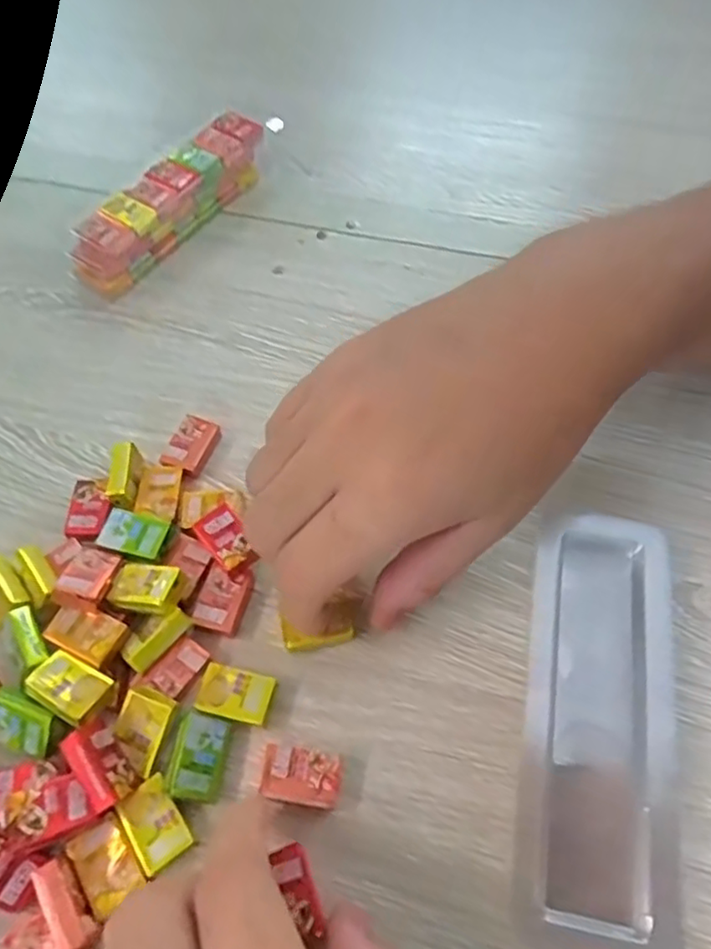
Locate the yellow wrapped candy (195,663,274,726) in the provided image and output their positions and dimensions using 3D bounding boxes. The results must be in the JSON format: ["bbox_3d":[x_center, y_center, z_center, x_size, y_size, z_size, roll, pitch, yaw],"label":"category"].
[{"bbox_3d":[-0.042,0.078,0.232,0.025,0.008,0.017,11,60,9],"label":"yellow wrapped candy"}]

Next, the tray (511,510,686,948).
[{"bbox_3d":[0.084,0.080,0.219,0.049,0.019,0.137,9,59,7],"label":"tray"}]

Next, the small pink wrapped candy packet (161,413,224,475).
[{"bbox_3d":[-0.072,-0.013,0.287,0.020,0.008,0.027,22,62,15],"label":"small pink wrapped candy packet"}]

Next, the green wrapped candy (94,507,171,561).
[{"bbox_3d":[-0.086,0.023,0.257,0.024,0.010,0.020,12,60,9],"label":"green wrapped candy"}]

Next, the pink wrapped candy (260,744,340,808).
[{"bbox_3d":[-0.018,0.101,0.218,0.025,0.009,0.016,8,59,7],"label":"pink wrapped candy"}]

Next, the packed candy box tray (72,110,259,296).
[{"bbox_3d":[-0.103,-0.154,0.364,0.030,0.032,0.136,30,64,19],"label":"packed candy box tray"}]

